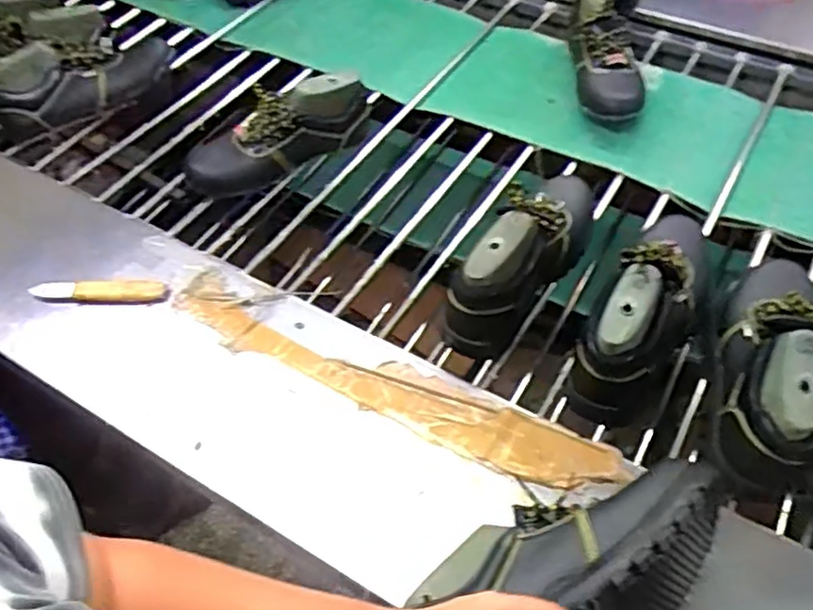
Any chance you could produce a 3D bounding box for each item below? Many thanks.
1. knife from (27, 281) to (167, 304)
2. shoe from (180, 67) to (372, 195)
[{"bbox_3d":[-0.372,-0.014,0.824,0.165,0.021,0.023,0,54,4],"label":"knife"},{"bbox_3d":[-0.181,-0.242,0.956,0.283,0.114,0.086,-26,56,-15],"label":"shoe"}]

